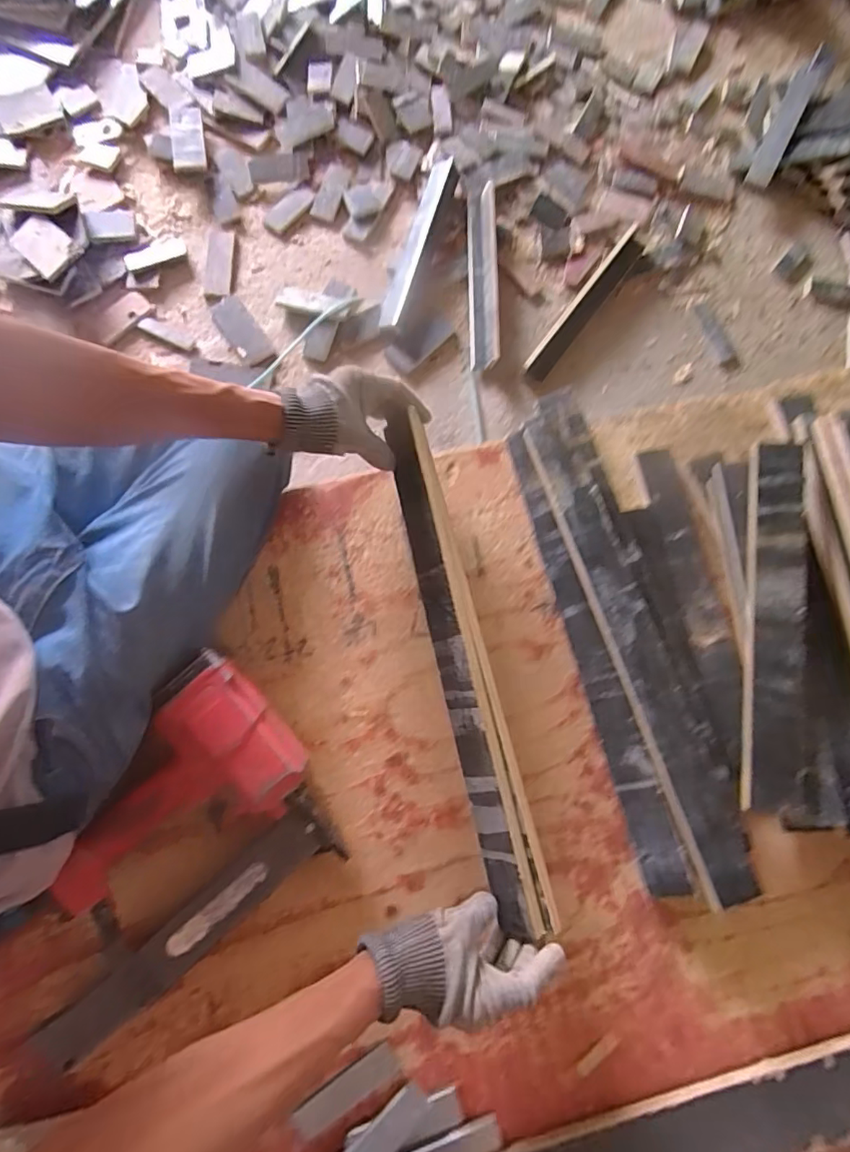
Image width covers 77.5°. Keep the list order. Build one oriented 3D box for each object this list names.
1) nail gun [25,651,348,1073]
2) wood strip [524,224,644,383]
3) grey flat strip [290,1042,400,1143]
[{"bbox_3d":[-0.254,0.251,0.498,0.312,0.080,0.225,-34,82,-9],"label":"nail gun"},{"bbox_3d":[0.431,-0.725,1.397,0.066,0.025,0.522,36,79,4],"label":"wood strip"},{"bbox_3d":[-0.074,0.481,0.493,0.105,0.005,0.029,-33,82,-8],"label":"grey flat strip"}]

